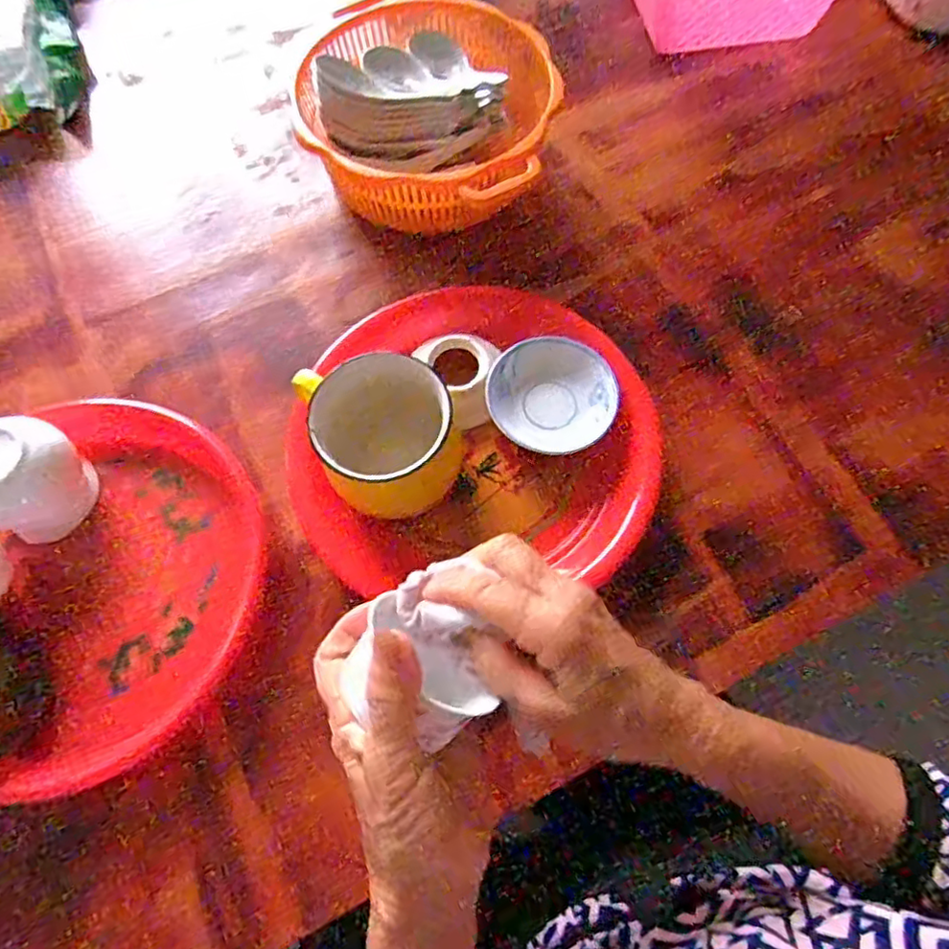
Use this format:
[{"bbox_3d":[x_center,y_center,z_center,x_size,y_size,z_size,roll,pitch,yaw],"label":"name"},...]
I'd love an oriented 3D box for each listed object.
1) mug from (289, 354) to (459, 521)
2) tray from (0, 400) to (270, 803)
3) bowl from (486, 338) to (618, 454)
[{"bbox_3d":[-0.057,-0.024,0.435,0.092,0.091,0.086,0,67,0],"label":"mug"},{"bbox_3d":[-0.255,0.061,0.431,0.226,0.023,0.235,0,67,0],"label":"tray"},{"bbox_3d":[0.057,-0.058,0.477,0.093,0.028,0.085,0,67,0],"label":"bowl"}]

